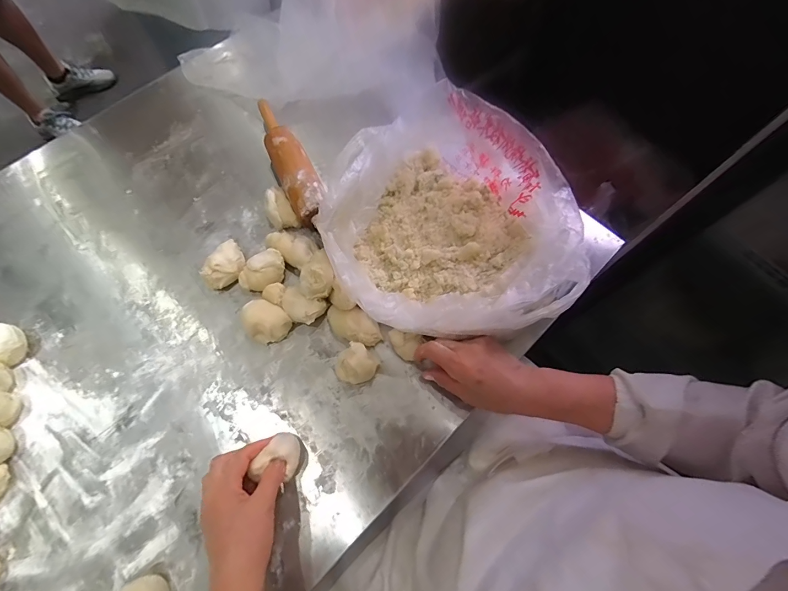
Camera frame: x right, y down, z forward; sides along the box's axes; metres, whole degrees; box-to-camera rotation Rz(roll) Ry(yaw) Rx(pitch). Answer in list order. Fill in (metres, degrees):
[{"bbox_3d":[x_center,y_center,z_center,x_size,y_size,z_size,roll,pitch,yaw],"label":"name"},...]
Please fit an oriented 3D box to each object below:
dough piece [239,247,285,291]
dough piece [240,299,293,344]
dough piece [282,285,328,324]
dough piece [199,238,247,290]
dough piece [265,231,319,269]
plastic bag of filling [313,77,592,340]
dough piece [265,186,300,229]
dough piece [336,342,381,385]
[{"bbox_3d":[-0.181,-0.031,0.507,0.066,0.038,0.039,-35,72,-11],"label":"dough piece"},{"bbox_3d":[-0.172,0.034,0.482,0.063,0.037,0.052,38,75,14],"label":"dough piece"},{"bbox_3d":[-0.120,0.017,0.487,0.056,0.041,0.040,20,71,9],"label":"dough piece"},{"bbox_3d":[-0.238,-0.042,0.513,0.063,0.036,0.047,-39,73,-12],"label":"dough piece"},{"bbox_3d":[-0.145,-0.071,0.524,0.074,0.033,0.046,39,75,14],"label":"dough piece"},{"bbox_3d":[0.060,-0.083,0.467,0.278,0.113,0.315,-33,72,-11],"label":"plastic bag of filling"},{"bbox_3d":[-0.170,-0.126,0.545,0.036,0.036,0.062,-27,71,-8],"label":"dough piece"},{"bbox_3d":[-0.049,0.088,0.457,0.046,0.047,0.046,0,69,1],"label":"dough piece"}]

